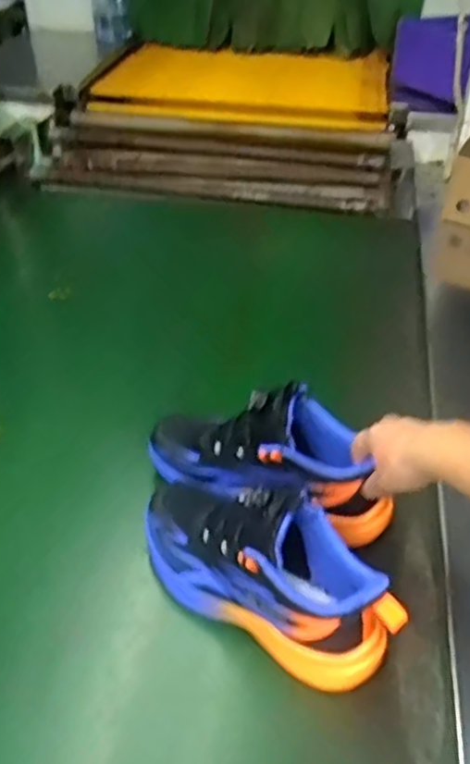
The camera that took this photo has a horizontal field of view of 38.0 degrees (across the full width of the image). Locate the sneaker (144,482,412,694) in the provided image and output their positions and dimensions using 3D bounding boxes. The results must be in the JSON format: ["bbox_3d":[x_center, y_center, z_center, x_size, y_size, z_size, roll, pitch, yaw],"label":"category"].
[{"bbox_3d":[0.014,0.142,0.561,0.089,0.124,0.254,-31,48,-33],"label":"sneaker"}]

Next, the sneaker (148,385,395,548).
[{"bbox_3d":[0.033,0.062,0.647,0.241,0.121,0.084,18,45,25],"label":"sneaker"}]

